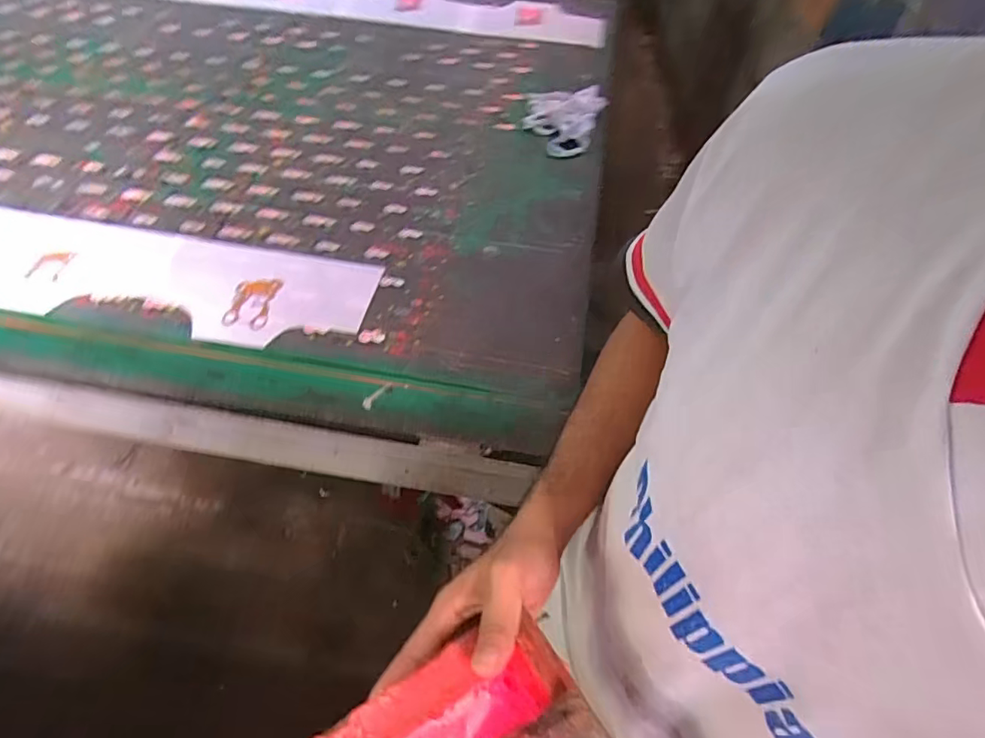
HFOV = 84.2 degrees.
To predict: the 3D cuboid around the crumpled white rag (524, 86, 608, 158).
[{"bbox_3d":[0.127,-0.452,0.972,0.141,0.029,0.187,7,56,5],"label":"crumpled white rag"}]

